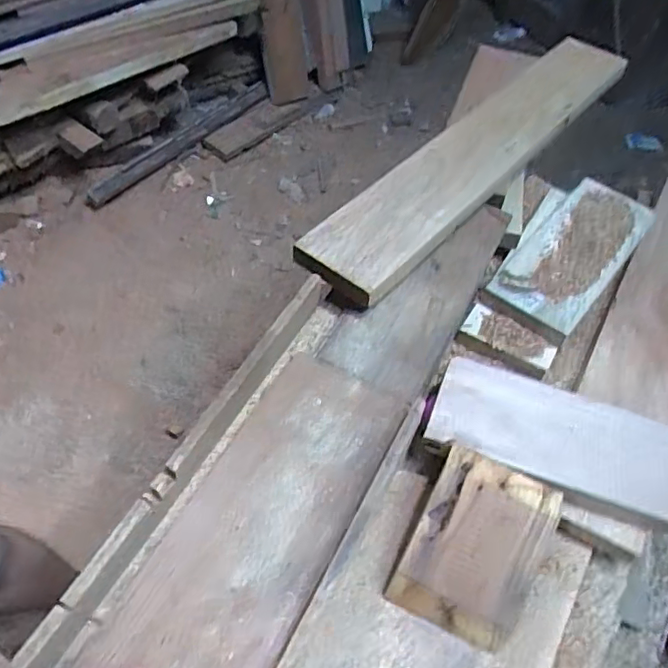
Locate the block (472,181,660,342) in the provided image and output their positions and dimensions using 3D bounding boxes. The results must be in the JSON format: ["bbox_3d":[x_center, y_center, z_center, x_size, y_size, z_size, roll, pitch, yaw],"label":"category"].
[{"bbox_3d":[0.304,-0.107,0.765,0.110,0.020,0.297,35,57,21],"label":"block"}]

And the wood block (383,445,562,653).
[{"bbox_3d":[0.125,0.182,0.531,0.106,0.061,0.140,25,55,12],"label":"wood block"}]

